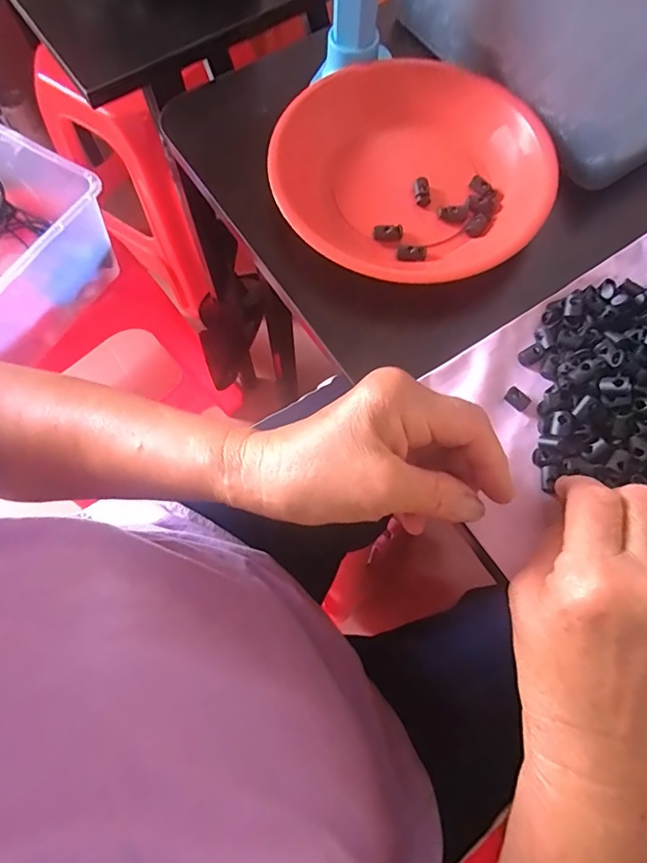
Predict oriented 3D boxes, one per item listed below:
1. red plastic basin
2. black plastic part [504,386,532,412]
[{"bbox_3d":[0.059,-0.187,0.352,0.184,0.042,0.194,0,71,0],"label":"red plastic basin"},{"bbox_3d":[0.121,-0.020,0.305,0.015,0.006,0.009,43,76,14],"label":"black plastic part"}]

